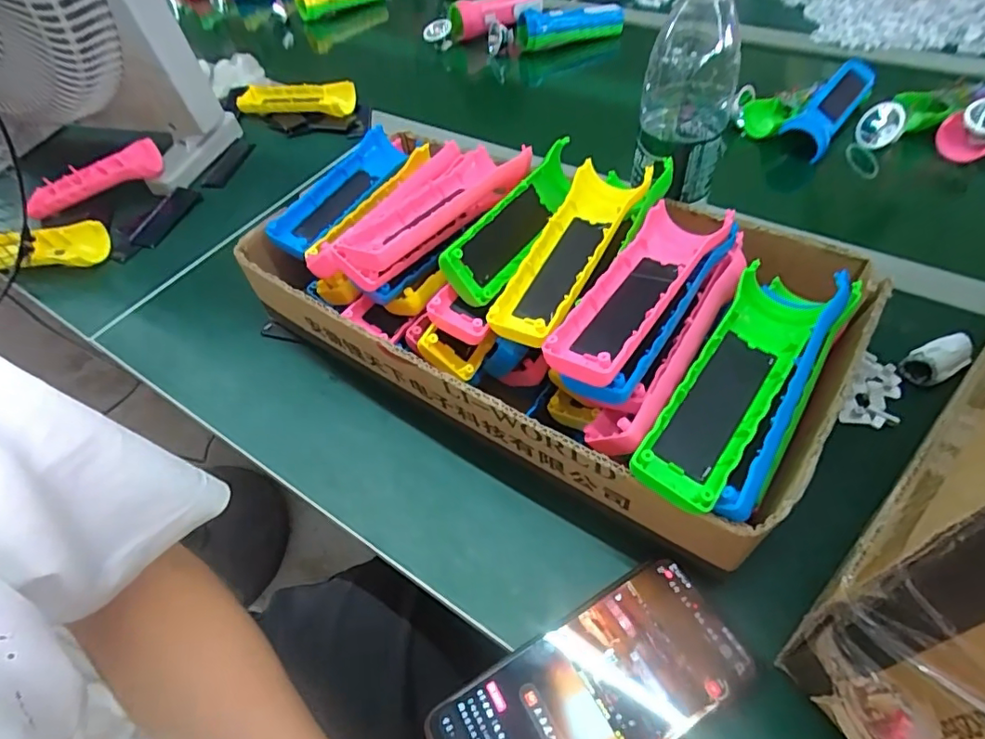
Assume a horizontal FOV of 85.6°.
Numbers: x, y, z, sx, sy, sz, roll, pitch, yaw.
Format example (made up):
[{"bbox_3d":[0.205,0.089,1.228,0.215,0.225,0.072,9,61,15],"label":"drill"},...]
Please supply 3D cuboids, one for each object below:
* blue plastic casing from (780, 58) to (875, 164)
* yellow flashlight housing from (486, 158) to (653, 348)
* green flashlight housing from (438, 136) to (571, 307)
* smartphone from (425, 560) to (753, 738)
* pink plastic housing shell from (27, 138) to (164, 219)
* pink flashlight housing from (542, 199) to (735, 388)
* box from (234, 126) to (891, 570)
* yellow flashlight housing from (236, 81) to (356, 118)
[{"bbox_3d":[0.373,-0.291,0.587,0.049,0.048,0.150,31,60,27],"label":"blue plastic casing"},{"bbox_3d":[0.052,-0.078,0.345,0.047,0.034,0.151,20,55,21],"label":"yellow flashlight housing"},{"bbox_3d":[0.013,-0.104,0.367,0.030,0.040,0.140,18,55,19],"label":"green flashlight housing"},{"bbox_3d":[0.051,0.168,0.273,0.161,0.004,0.074,-28,54,-14],"label":"smartphone"},{"bbox_3d":[-0.442,-0.210,0.590,0.162,0.028,0.030,-19,50,7],"label":"pink plastic housing shell"},{"bbox_3d":[0.087,-0.049,0.313,0.045,0.031,0.154,28,58,25],"label":"pink flashlight housing"},{"bbox_3d":[0.023,-0.071,0.380,0.414,0.098,0.222,27,58,25],"label":"box"},{"bbox_3d":[-0.253,-0.349,0.688,0.159,0.030,0.049,10,52,13],"label":"yellow flashlight housing"}]

